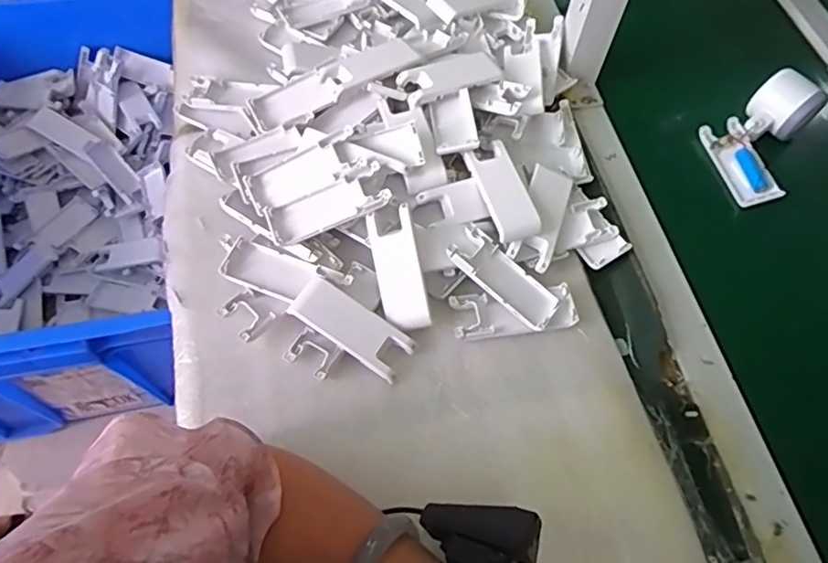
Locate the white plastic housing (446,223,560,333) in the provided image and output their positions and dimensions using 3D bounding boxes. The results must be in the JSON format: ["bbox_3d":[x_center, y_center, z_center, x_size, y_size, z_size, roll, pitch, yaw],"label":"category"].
[{"bbox_3d":[0.077,-0.003,0.483,0.102,0.013,0.043,40,58,3],"label":"white plastic housing"}]

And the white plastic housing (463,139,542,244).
[{"bbox_3d":[0.078,-0.080,0.503,0.037,0.023,0.096,-17,64,-11],"label":"white plastic housing"}]

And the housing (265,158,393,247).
[{"bbox_3d":[-0.073,-0.065,0.485,0.103,0.013,0.039,-23,65,2],"label":"housing"}]

